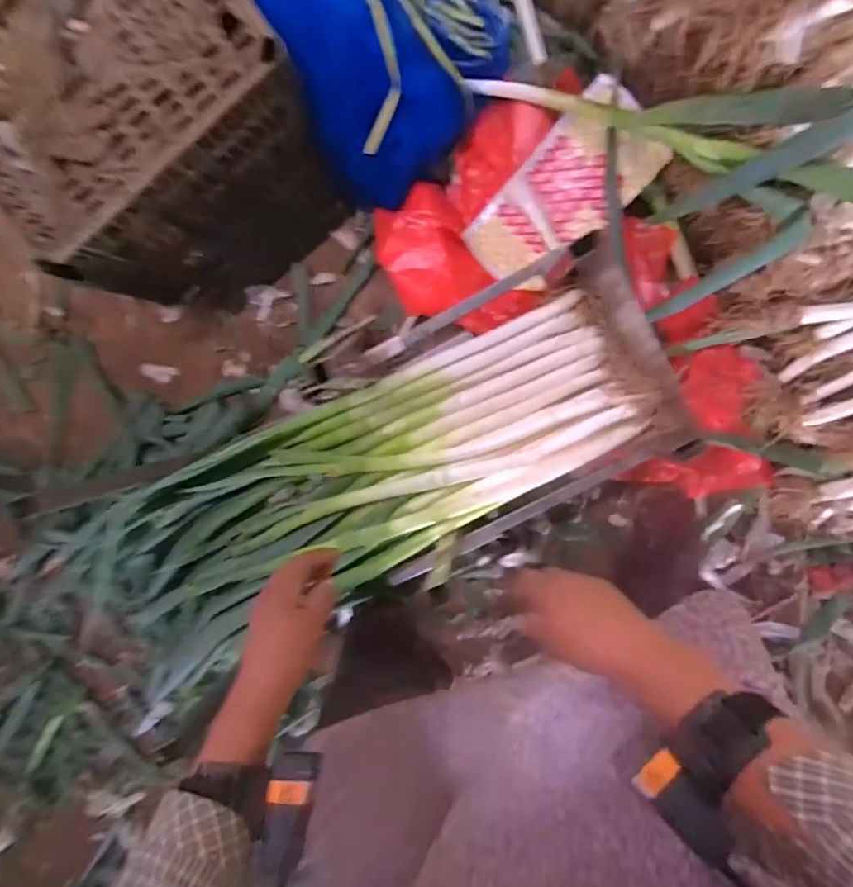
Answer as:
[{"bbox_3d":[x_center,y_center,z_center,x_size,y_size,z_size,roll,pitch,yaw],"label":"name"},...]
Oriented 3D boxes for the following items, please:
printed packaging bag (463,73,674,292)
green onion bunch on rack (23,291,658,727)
[{"bbox_3d":[0.214,-0.395,0.767,0.159,0.058,0.306,44,99,-1],"label":"printed packaging bag"},{"bbox_3d":[-0.137,0.088,0.763,0.919,0.164,0.319,-26,94,7],"label":"green onion bunch on rack"}]

